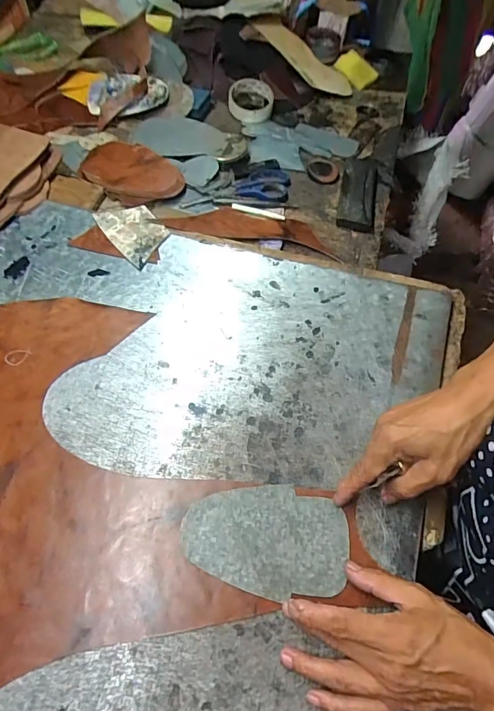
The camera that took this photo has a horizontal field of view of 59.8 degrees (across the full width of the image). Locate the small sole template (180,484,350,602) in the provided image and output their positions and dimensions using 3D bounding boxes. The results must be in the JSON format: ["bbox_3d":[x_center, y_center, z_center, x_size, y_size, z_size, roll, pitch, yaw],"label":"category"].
[{"bbox_3d":[0.017,0.169,0.399,0.150,0.006,0.092,2,58,-2],"label":"small sole template"}]

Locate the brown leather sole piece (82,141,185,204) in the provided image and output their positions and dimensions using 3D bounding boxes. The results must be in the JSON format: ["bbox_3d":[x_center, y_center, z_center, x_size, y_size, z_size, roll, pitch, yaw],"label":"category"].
[{"bbox_3d":[-0.182,-0.293,0.685,0.162,0.020,0.107,24,65,12],"label":"brown leather sole piece"}]

